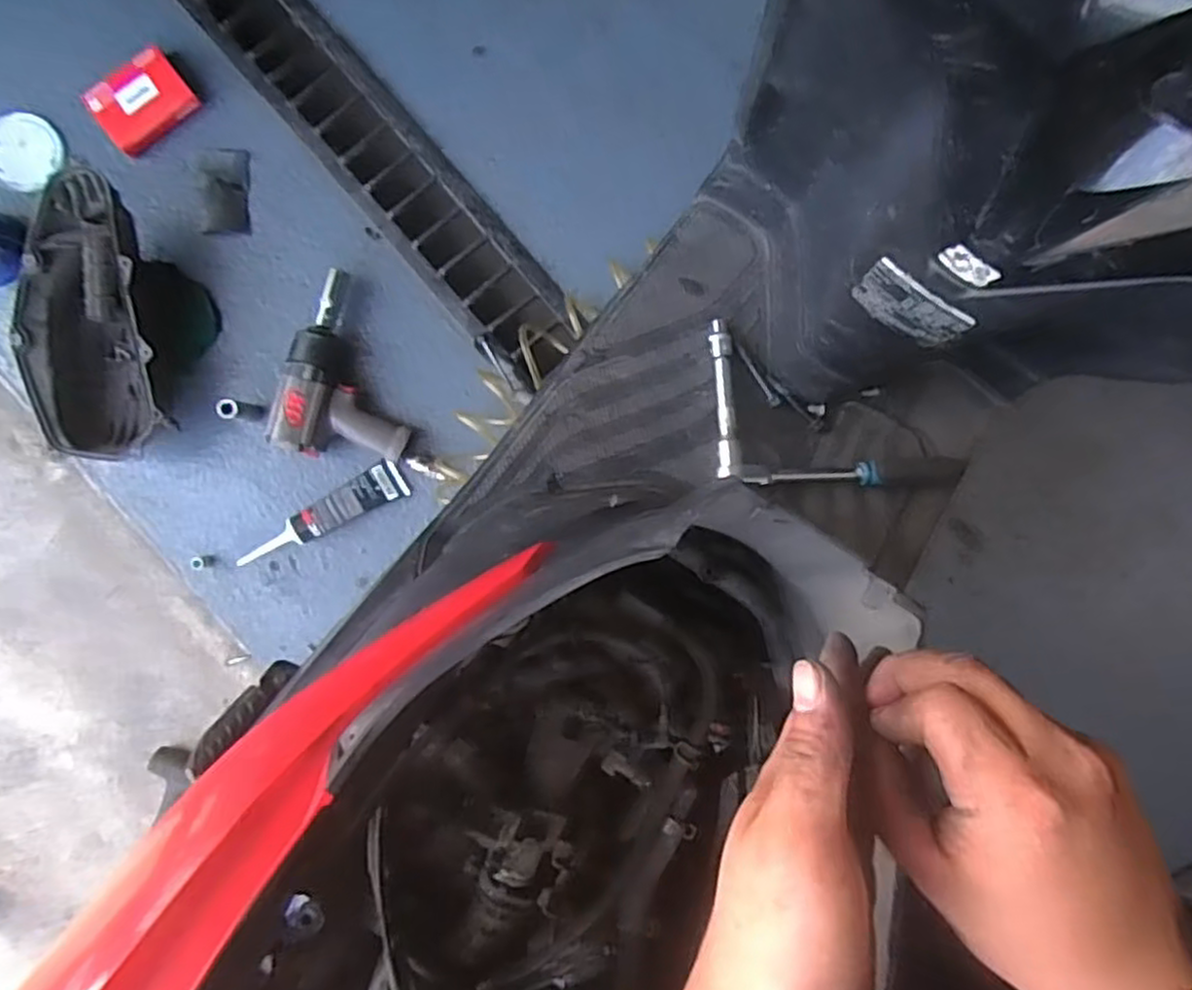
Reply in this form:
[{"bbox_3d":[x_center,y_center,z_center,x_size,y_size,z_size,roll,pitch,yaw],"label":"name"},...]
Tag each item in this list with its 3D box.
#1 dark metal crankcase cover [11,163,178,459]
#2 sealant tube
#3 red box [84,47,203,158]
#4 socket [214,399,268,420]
[{"bbox_3d":[-0.634,-0.225,0.942,0.169,0.083,0.348,5,104,0],"label":"dark metal crankcase cover"},{"bbox_3d":[-0.376,0.026,1.003,0.244,0.033,0.054,-25,91,0],"label":"sealant tube"},{"bbox_3d":[-0.605,-0.524,0.988,0.126,0.029,0.093,-36,91,1],"label":"red box"},{"bbox_3d":[-0.467,-0.111,0.972,0.029,0.079,0.025,-13,91,0],"label":"socket"}]

